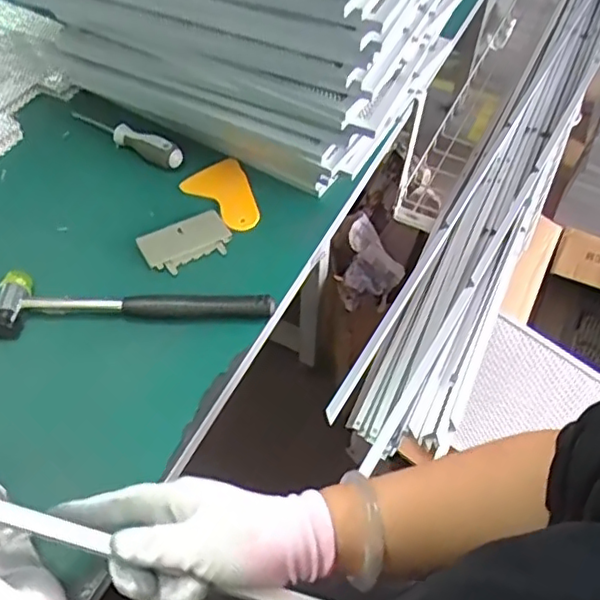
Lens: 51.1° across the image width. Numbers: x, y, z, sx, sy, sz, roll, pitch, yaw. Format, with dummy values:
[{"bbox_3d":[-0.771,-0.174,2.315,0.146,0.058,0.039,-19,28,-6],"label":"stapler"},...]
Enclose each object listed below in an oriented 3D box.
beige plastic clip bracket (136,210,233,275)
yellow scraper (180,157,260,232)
[{"bbox_3d":[-0.111,-0.058,0.621,0.087,0.008,0.056,-24,56,-18],"label":"beige plastic clip bracket"},{"bbox_3d":[-0.075,-0.111,0.665,0.065,0.008,0.097,-29,58,-22],"label":"yellow scraper"}]

